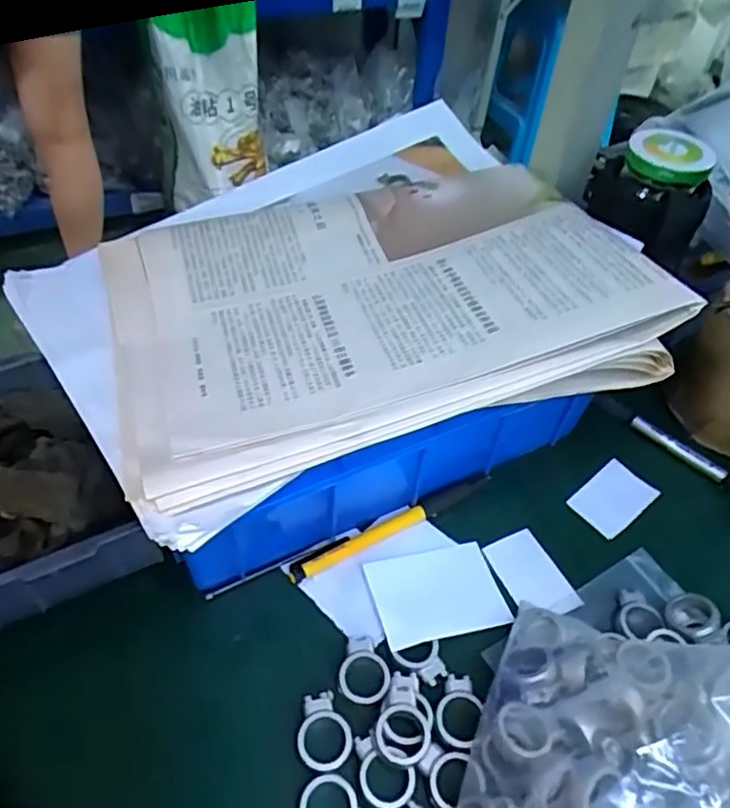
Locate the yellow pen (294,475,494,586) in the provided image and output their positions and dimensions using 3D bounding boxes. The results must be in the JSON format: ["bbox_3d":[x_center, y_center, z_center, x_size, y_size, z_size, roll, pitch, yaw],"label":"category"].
[{"bbox_3d":[0.018,0.073,0.375,0.136,0.008,0.012,-21,55,-20],"label":"yellow pen"}]

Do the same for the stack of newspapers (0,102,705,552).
[{"bbox_3d":[-0.025,-0.072,0.352,0.315,0.054,0.258,-17,53,-17],"label":"stack of newspapers"}]

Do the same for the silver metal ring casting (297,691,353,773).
[{"bbox_3d":[-0.020,0.154,0.294,0.025,0.004,0.034,-9,51,-11],"label":"silver metal ring casting"}]

